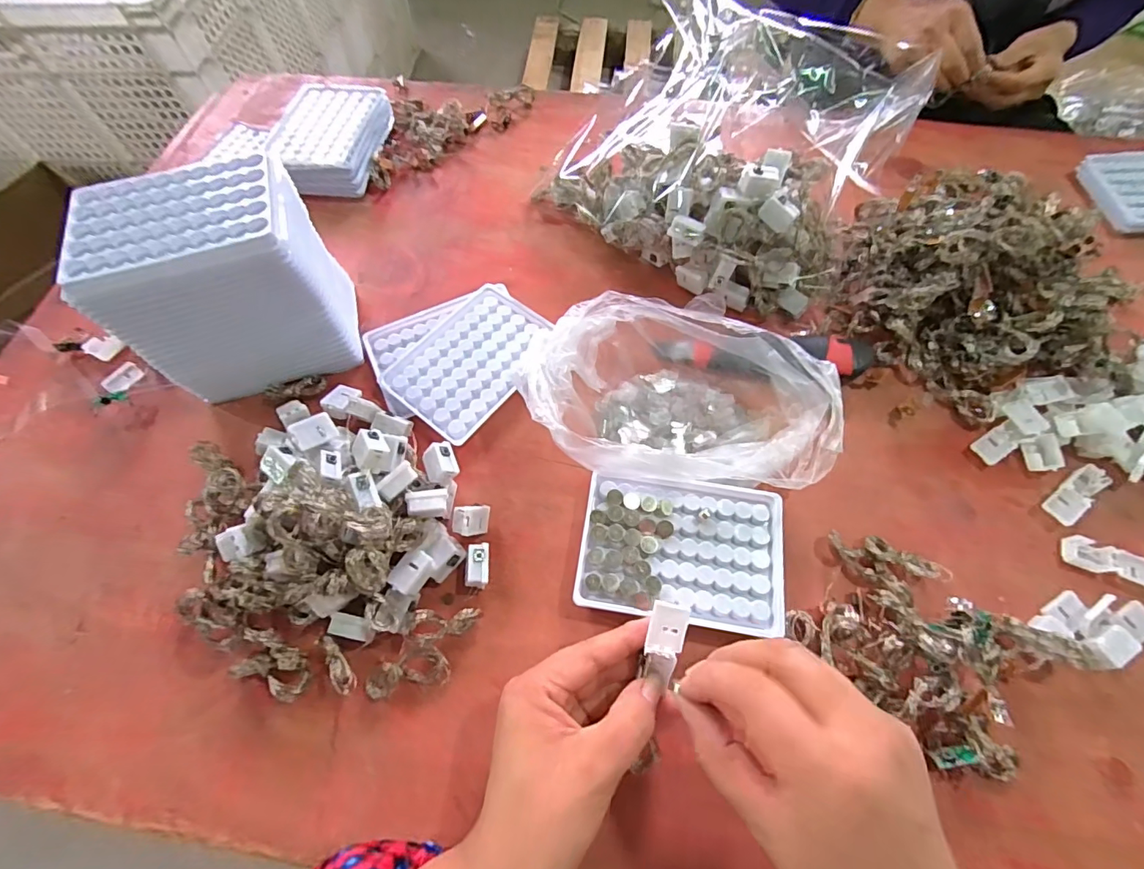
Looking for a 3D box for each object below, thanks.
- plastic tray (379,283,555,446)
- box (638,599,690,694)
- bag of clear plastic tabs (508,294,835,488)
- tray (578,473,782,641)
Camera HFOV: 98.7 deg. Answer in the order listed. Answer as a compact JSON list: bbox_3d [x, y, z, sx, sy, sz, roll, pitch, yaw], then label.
[{"bbox_3d":[-0.081,-0.062,0.407,0.094,0.018,0.130,35,70,16],"label":"plastic tray"},{"bbox_3d":[0.050,0.112,0.264,0.019,0.010,0.047,9,108,5],"label":"box"},{"bbox_3d":[0.074,-0.028,0.359,0.210,0.067,0.127,2,64,2],"label":"bag of clear plastic tabs"},{"bbox_3d":[0.073,0.077,0.330,0.129,0.025,0.092,8,64,5],"label":"tray"}]

